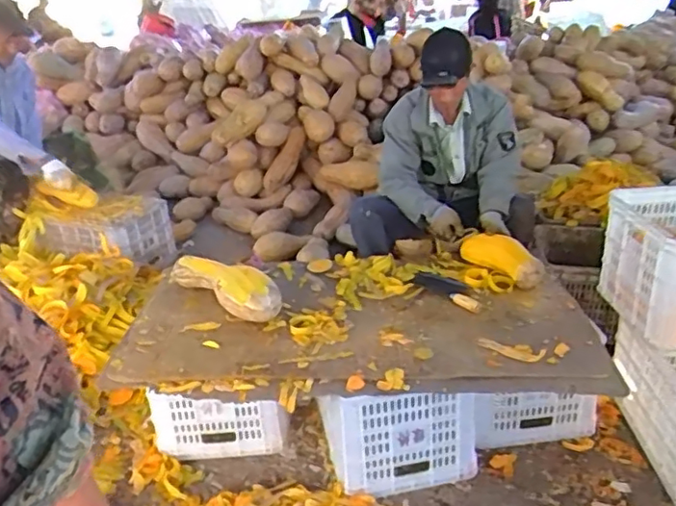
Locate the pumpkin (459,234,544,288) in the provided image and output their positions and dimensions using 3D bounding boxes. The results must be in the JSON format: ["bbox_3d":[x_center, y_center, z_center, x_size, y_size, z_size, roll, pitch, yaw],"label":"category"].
[{"bbox_3d":[0.473,0.018,1.772,0.099,0.091,0.293,-19,29,-28],"label":"pumpkin"}]

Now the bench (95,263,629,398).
[{"bbox_3d":[0.040,0.192,1.591,1.174,0.062,0.582,0,26,10],"label":"bench"}]

